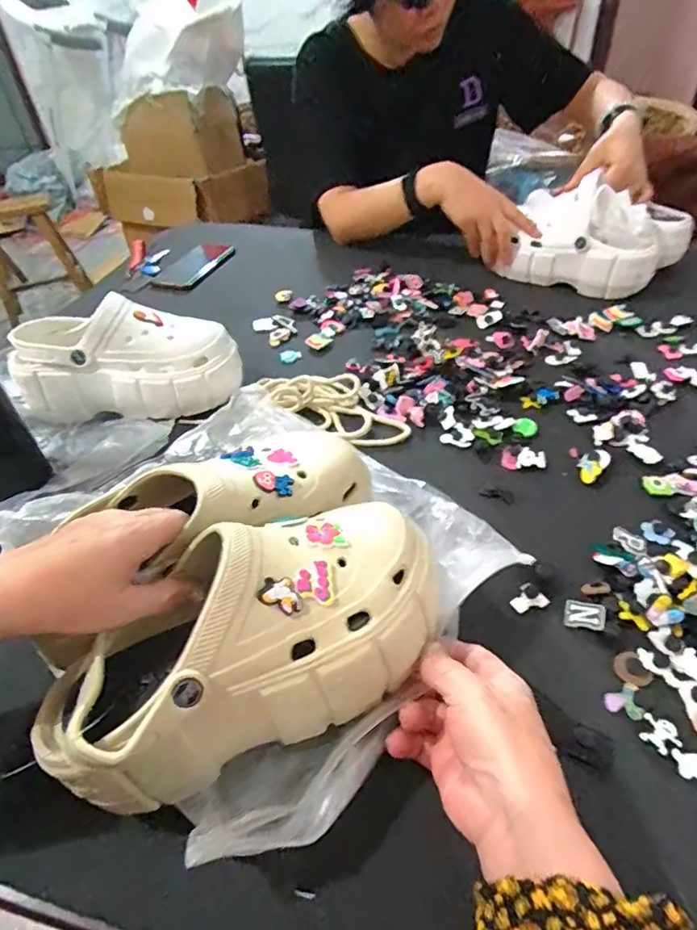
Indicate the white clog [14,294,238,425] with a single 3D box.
[{"bbox_3d":[-0.248,-0.116,0.598,0.245,0.109,0.095,-2,44,5],"label":"white clog"}]

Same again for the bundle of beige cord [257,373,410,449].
[{"bbox_3d":[-0.012,-0.069,0.583,0.168,0.030,0.078,23,51,27],"label":"bundle of beige cord"}]

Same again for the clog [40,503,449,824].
[{"bbox_3d":[-0.060,0.101,0.322,0.237,0.087,0.109,-20,45,-14],"label":"clog"}]

